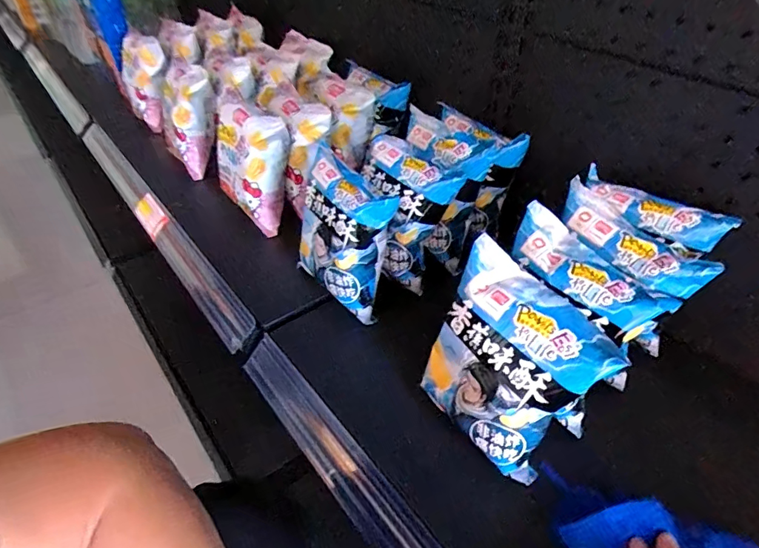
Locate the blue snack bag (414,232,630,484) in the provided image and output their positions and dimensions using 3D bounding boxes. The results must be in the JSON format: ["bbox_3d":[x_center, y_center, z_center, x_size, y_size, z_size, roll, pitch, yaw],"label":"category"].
[{"bbox_3d":[0.096,0.076,0.370,0.074,0.137,0.131,-21,46,-23],"label":"blue snack bag"}]

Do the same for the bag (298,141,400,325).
[{"bbox_3d":[-0.038,-0.042,0.504,0.073,0.138,0.118,-22,46,-24],"label":"bag"}]

